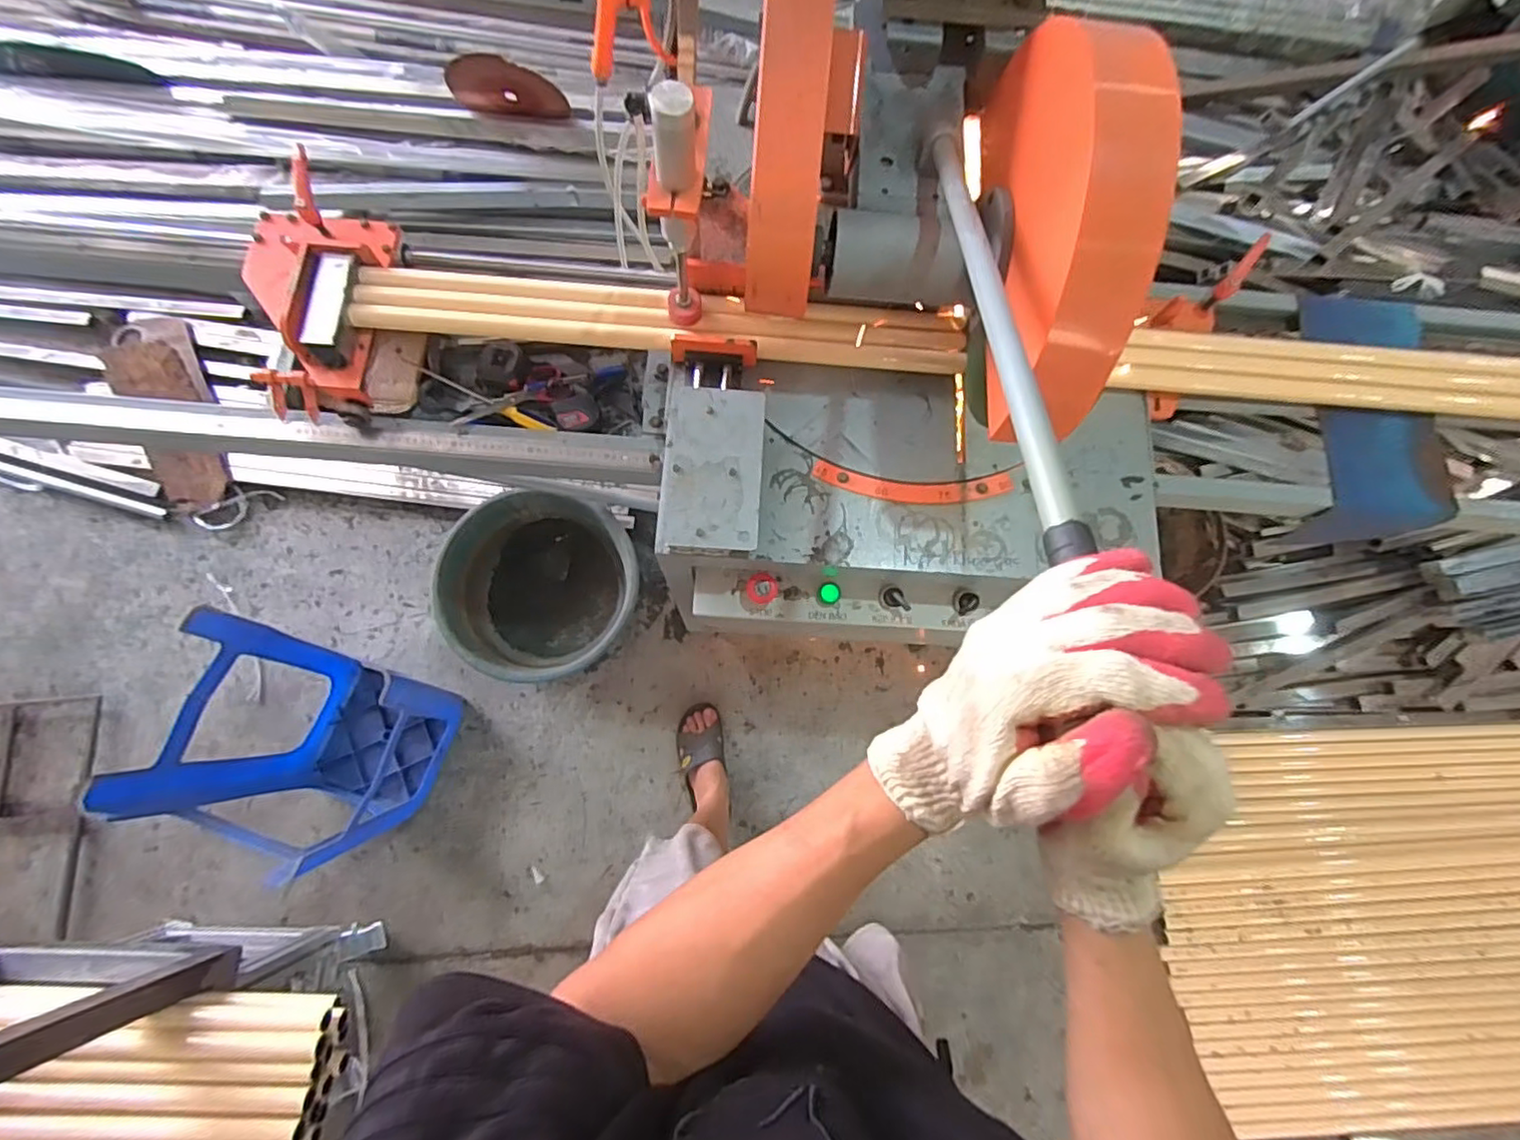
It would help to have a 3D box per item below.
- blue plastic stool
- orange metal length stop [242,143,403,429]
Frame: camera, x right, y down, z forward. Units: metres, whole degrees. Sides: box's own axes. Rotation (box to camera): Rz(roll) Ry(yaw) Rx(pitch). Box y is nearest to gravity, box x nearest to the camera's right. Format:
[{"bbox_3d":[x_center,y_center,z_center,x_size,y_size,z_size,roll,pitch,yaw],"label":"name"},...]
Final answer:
[{"bbox_3d":[-0.795,0.302,1.142,0.314,0.425,0.329,27,76,4],"label":"blue plastic stool"},{"bbox_3d":[-0.575,-0.360,0.811,0.182,0.092,0.320,5,75,-2],"label":"orange metal length stop"}]

